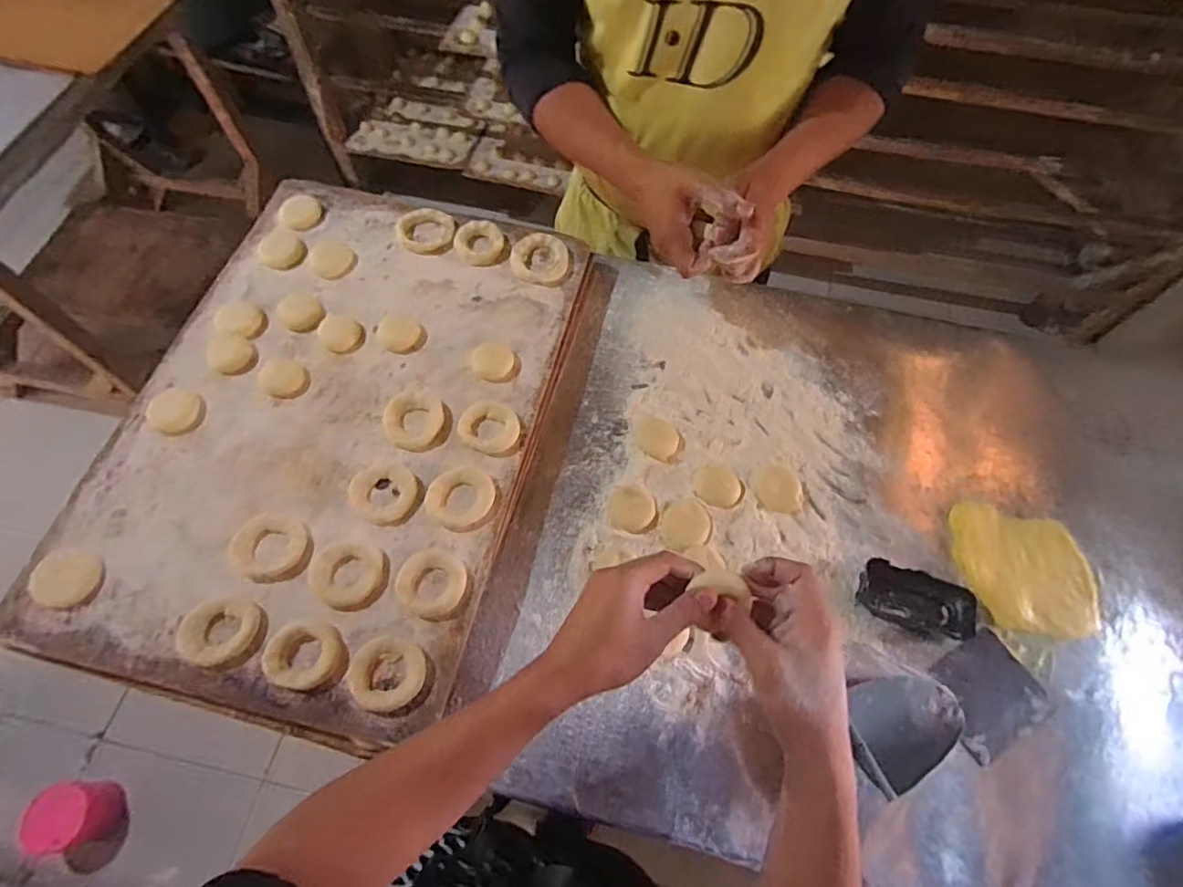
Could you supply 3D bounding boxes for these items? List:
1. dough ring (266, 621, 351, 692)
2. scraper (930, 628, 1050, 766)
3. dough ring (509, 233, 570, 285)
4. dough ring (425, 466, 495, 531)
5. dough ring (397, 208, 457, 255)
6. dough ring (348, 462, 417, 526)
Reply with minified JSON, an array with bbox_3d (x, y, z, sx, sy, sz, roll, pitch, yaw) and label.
[{"bbox_3d":[-0.254,0.188,0.505,0.069,0.013,0.058,3,64,-1],"label":"dough ring"},{"bbox_3d":[0.376,0.239,0.543,0.096,0.005,0.084,-29,67,-14],"label":"scraper"},{"bbox_3d":[-0.065,-0.232,0.713,0.072,0.014,0.070,1,65,-2],"label":"dough ring"},{"bbox_3d":[-0.131,0.053,0.573,0.062,0.007,0.063,1,65,-2],"label":"dough ring"},{"bbox_3d":[-0.210,-0.272,0.725,0.072,0.016,0.065,-20,67,-11],"label":"dough ring"},{"bbox_3d":[-0.211,0.049,0.573,0.068,0.007,0.061,30,67,12],"label":"dough ring"}]

